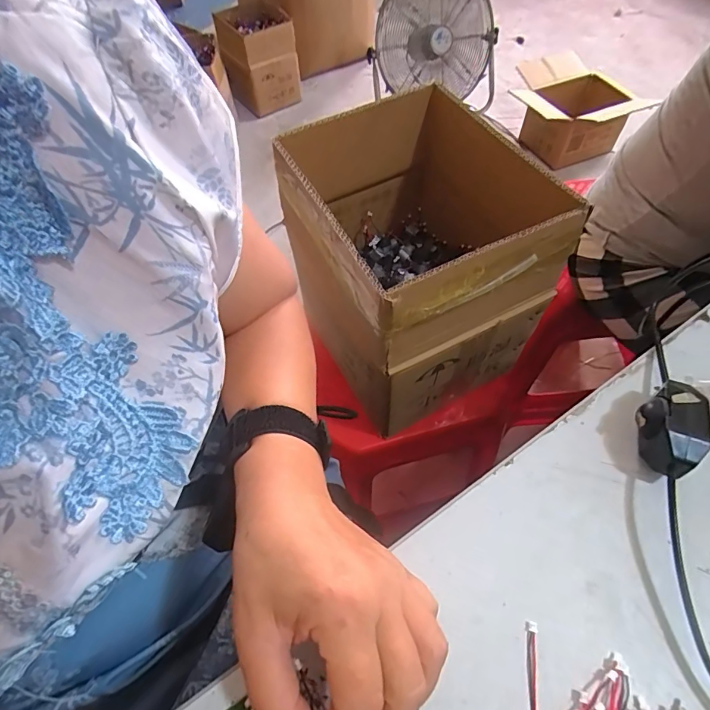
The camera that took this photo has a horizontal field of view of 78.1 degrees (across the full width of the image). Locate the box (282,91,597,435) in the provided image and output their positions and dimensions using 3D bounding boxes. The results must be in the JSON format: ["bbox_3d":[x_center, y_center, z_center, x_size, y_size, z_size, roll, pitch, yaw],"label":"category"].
[{"bbox_3d":[0.070,-0.120,0.558,0.248,0.254,0.284,-27,60,-14],"label":"box"}]

